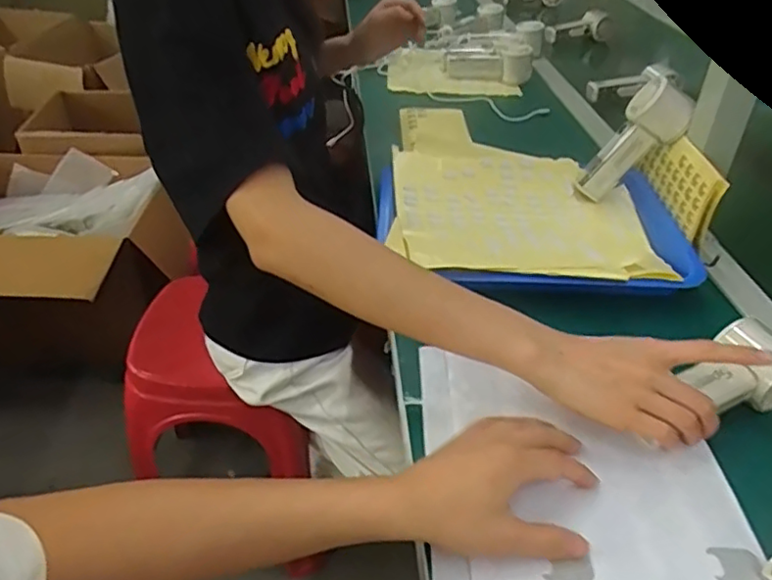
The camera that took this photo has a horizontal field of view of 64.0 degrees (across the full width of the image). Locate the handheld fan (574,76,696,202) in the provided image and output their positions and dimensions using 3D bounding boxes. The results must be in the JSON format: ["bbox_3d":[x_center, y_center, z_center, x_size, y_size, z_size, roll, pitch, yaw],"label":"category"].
[{"bbox_3d":[0.289,-0.170,0.728,0.060,0.155,0.046,24,30,-24],"label":"handheld fan"}]

